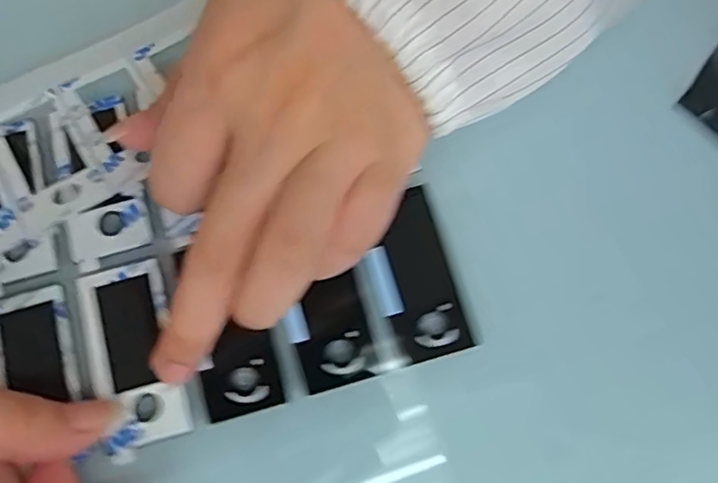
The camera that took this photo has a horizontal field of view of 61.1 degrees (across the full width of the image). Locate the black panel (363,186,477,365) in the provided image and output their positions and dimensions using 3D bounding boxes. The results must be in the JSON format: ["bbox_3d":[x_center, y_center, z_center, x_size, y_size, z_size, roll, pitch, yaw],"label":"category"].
[{"bbox_3d":[0.018,0.012,0.211,0.027,0.004,0.057,-16,76,-5],"label":"black panel"}]

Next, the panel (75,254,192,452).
[{"bbox_3d":[-0.074,0.037,0.203,0.028,0.004,0.060,-21,76,-6],"label":"panel"}]

